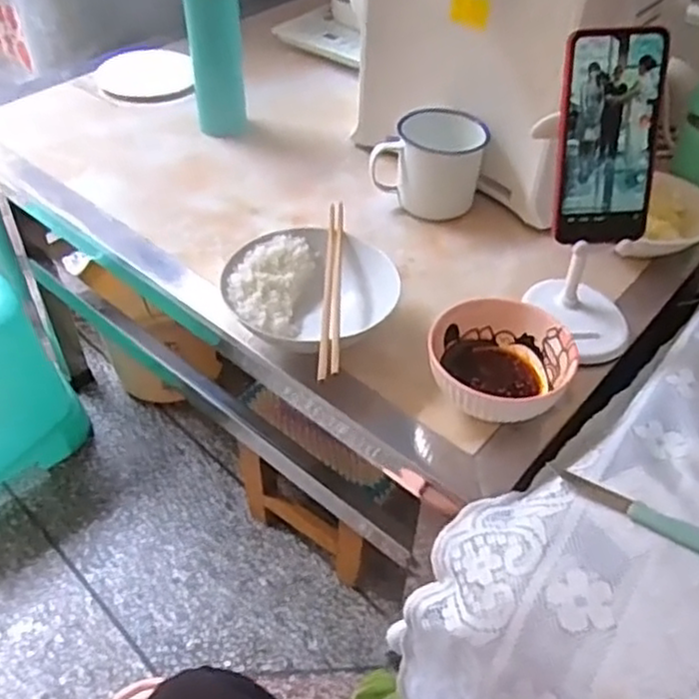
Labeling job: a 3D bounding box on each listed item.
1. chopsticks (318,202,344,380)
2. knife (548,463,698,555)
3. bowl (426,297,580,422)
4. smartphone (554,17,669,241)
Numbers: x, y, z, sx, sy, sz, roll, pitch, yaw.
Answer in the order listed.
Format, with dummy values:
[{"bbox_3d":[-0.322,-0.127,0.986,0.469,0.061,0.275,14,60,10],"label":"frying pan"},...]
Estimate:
[{"bbox_3d":[-0.015,-0.061,0.602,0.015,0.010,0.224,2,46,-1],"label":"chopsticks"},{"bbox_3d":[0.208,0.116,0.476,0.142,0.014,0.020,22,49,17],"label":"knife"},{"bbox_3d":[0.122,0.016,0.574,0.110,0.057,0.112,1,46,-1],"label":"bowl"},{"bbox_3d":[0.204,-0.164,0.547,0.080,0.160,0.008,-5,23,0],"label":"smartphone"}]

